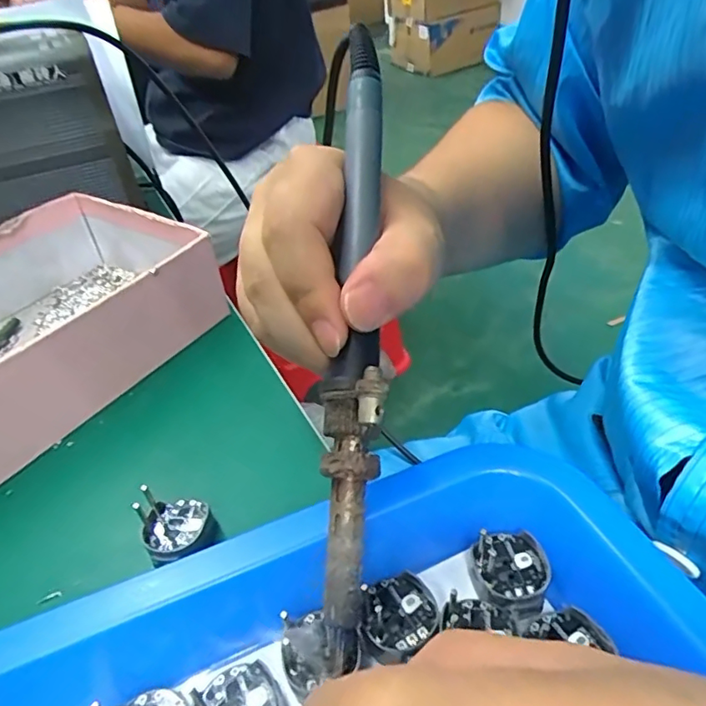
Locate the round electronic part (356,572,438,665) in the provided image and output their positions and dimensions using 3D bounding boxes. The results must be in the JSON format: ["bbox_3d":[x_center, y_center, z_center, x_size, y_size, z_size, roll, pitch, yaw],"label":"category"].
[{"bbox_3d":[0.015,0.089,0.188,0.027,0.005,0.025,-3,42,3],"label":"round electronic part"}]

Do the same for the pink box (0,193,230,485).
[{"bbox_3d":[-0.177,-0.020,0.311,0.140,0.059,0.162,22,49,28],"label":"pink box"}]

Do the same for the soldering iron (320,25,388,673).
[{"bbox_3d":[0.002,-0.017,0.193,0.019,0.024,0.225,0,74,7],"label":"soldering iron"}]

